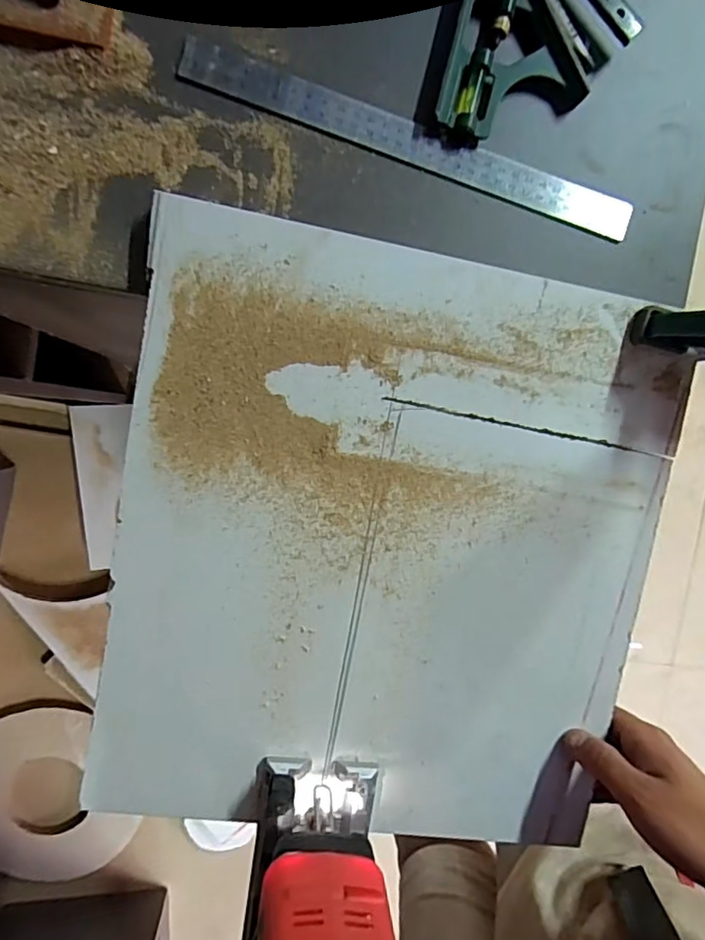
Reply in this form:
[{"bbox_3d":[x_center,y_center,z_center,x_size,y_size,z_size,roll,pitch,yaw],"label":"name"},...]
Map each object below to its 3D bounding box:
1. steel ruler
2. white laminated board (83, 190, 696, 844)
[{"bbox_3d":[0.042,-0.212,0.357,0.303,0.004,0.027,17,91,-8],"label":"steel ruler"},{"bbox_3d":[0.030,0.055,0.365,0.348,0.015,0.385,8,94,-8],"label":"white laminated board"}]

